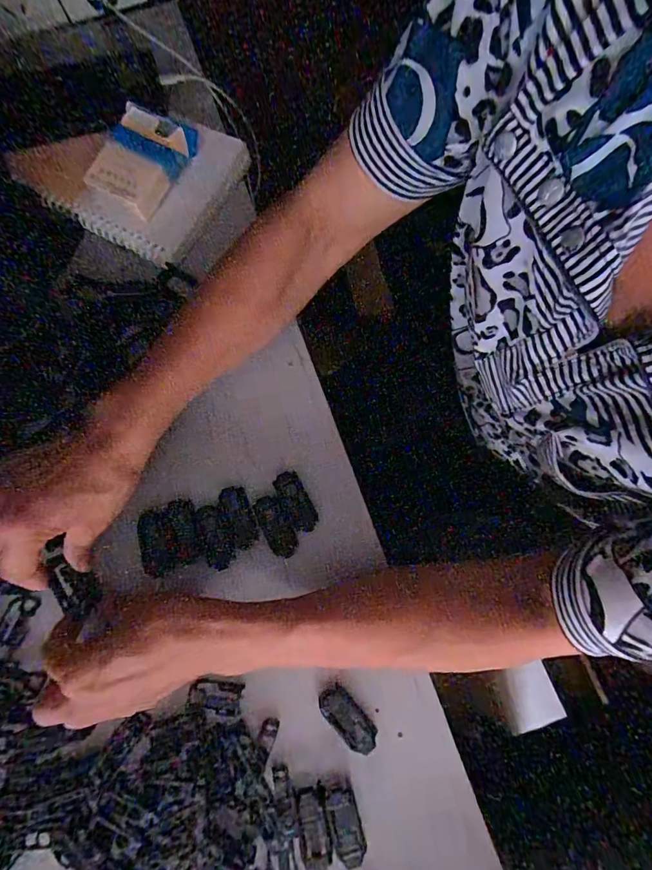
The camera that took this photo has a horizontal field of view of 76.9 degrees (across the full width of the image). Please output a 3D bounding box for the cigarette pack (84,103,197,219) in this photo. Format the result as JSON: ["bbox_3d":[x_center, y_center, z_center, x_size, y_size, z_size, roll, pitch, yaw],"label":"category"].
[{"bbox_3d":[-0.165,-0.248,0.364,0.066,0.018,0.090,30,80,-11],"label":"cigarette pack"}]

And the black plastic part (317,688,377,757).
[{"bbox_3d":[0.016,0.213,0.307,0.021,0.011,0.050,-43,83,-8],"label":"black plastic part"}]

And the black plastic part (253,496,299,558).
[{"bbox_3d":[-0.041,0.075,0.337,0.022,0.007,0.051,-29,81,-6],"label":"black plastic part"}]

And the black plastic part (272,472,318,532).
[{"bbox_3d":[-0.025,0.056,0.344,0.022,0.006,0.051,-28,81,-6],"label":"black plastic part"}]

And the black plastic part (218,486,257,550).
[{"bbox_3d":[-0.073,0.068,0.337,0.025,0.006,0.050,-21,81,-5],"label":"black plastic part"}]

